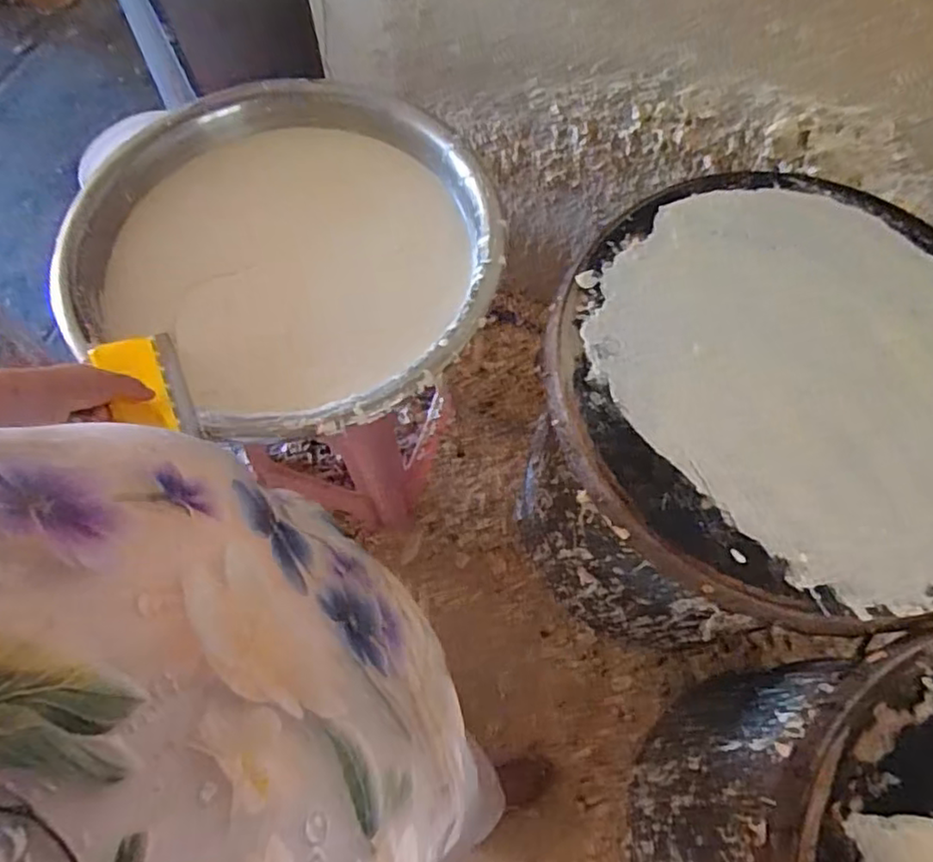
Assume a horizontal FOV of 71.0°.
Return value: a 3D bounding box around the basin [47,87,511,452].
[{"bbox_3d":[-0.241,-0.245,0.927,0.551,0.148,0.518,0,67,0],"label":"basin"}]

